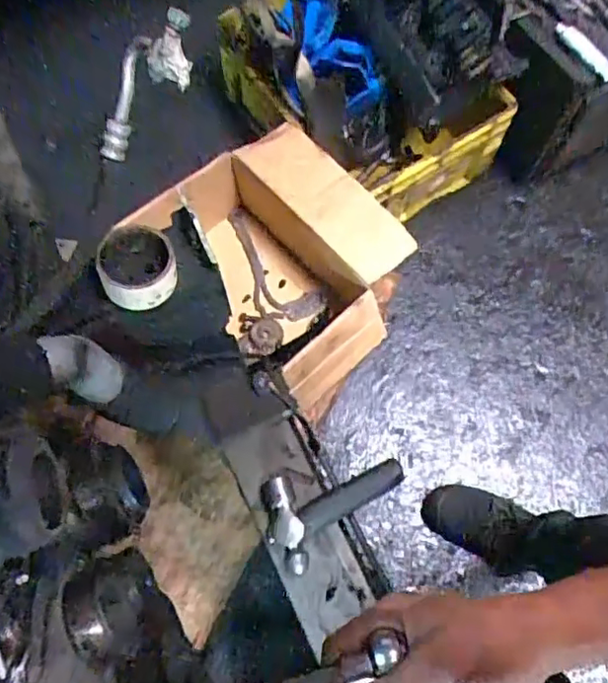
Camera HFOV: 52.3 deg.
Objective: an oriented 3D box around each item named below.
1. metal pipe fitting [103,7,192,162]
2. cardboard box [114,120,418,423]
[{"bbox_3d":[-0.145,-0.235,0.564,0.030,0.151,0.067,-2,61,-48],"label":"metal pipe fitting"},{"bbox_3d":[-0.013,-0.146,1.217,0.413,0.306,0.398,38,73,13],"label":"cardboard box"}]

